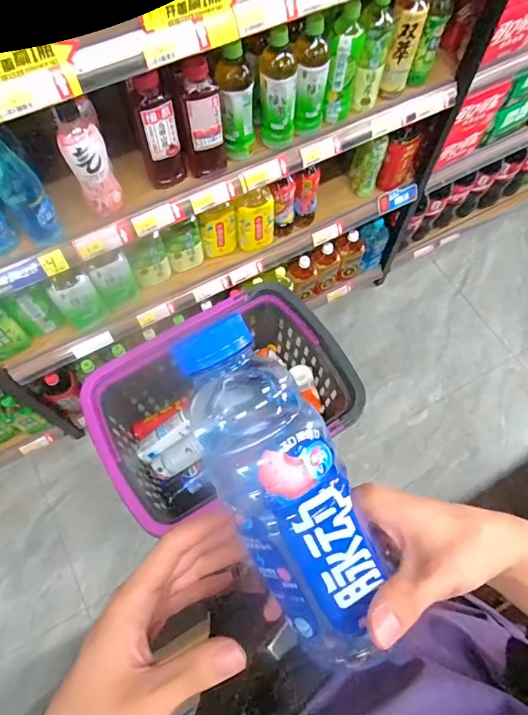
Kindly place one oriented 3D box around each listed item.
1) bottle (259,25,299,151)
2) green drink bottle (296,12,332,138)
[{"bbox_3d":[0.027,-0.474,0.825,0.065,0.203,0.061,2,65,1],"label":"bottle"},{"bbox_3d":[0.085,-0.504,0.835,0.064,0.188,0.062,7,66,3],"label":"green drink bottle"}]

